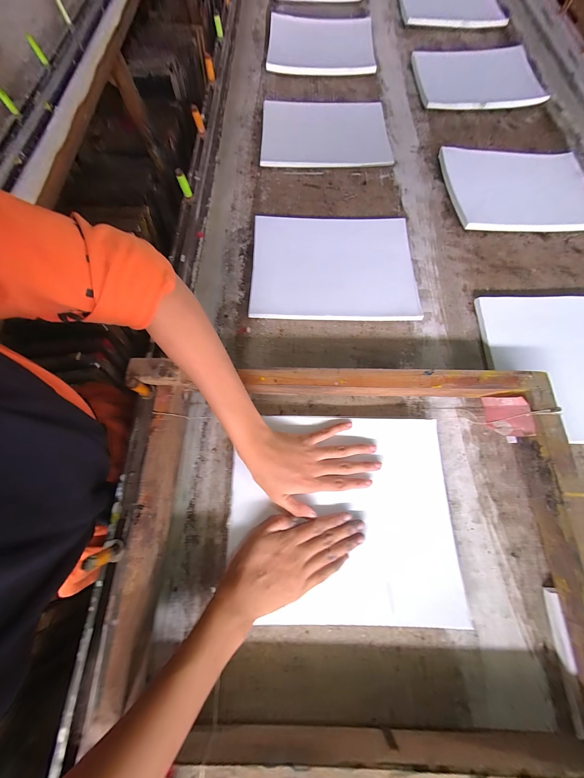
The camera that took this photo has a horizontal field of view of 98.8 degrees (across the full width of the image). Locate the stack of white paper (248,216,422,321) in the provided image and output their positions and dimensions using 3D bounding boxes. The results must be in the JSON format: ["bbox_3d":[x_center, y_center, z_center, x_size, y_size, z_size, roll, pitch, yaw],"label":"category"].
[{"bbox_3d":[0.072,-0.214,0.440,0.280,0.018,0.210,1,71,1],"label":"stack of white paper"}]

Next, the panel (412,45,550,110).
[{"bbox_3d":[0.445,-0.786,0.622,0.290,0.031,0.252,-2,71,0],"label":"panel"}]

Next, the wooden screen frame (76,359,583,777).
[{"bbox_3d":[0.067,0.168,0.284,0.531,0.065,0.396,1,71,1],"label":"wooden screen frame"}]

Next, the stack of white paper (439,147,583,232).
[{"bbox_3d":[0.454,-0.400,0.499,0.278,0.024,0.211,-1,71,0],"label":"stack of white paper"}]

